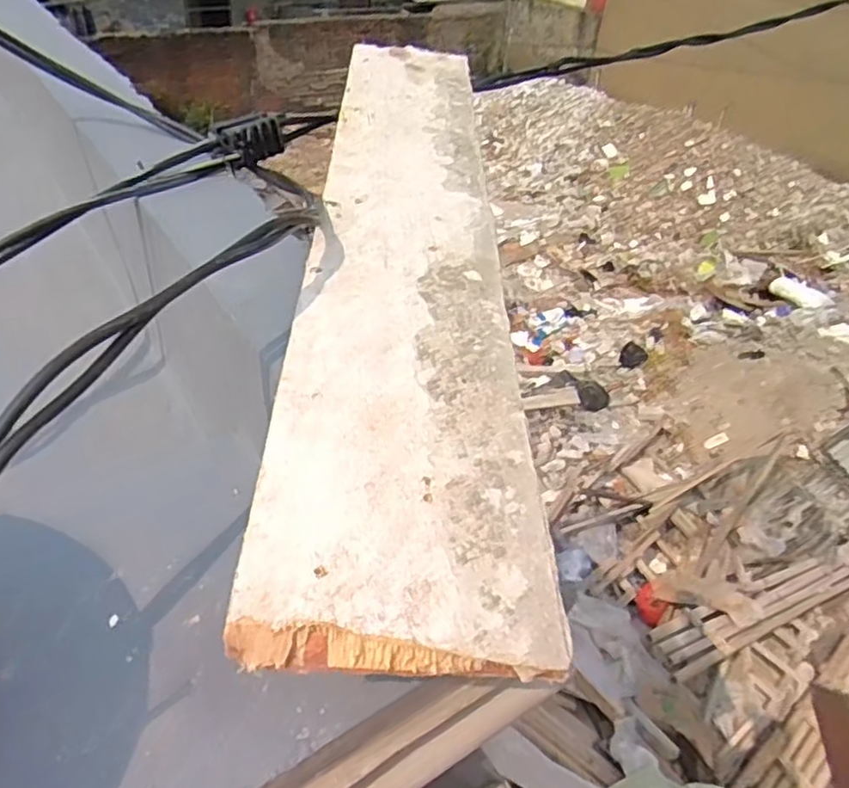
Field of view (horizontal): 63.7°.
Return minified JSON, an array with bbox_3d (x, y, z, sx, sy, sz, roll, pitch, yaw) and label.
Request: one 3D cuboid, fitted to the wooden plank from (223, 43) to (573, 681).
[{"bbox_3d":[-0.012,-0.129,0.532,0.139,0.037,0.707,4,39,-4],"label":"wooden plank"}]

